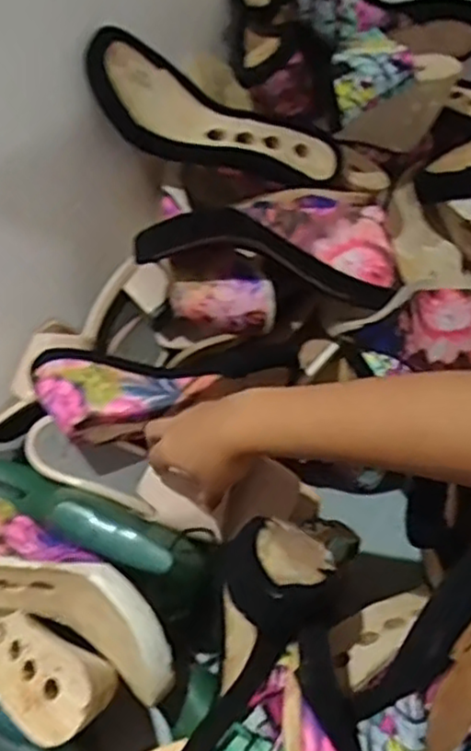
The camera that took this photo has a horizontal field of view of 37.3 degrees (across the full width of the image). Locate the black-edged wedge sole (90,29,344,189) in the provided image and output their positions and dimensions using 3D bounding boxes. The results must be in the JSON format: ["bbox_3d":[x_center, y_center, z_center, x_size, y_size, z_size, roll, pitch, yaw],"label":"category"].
[{"bbox_3d":[-0.021,-0.237,0.655,0.240,0.074,0.067,22,44,-3],"label":"black-edged wedge sole"}]

